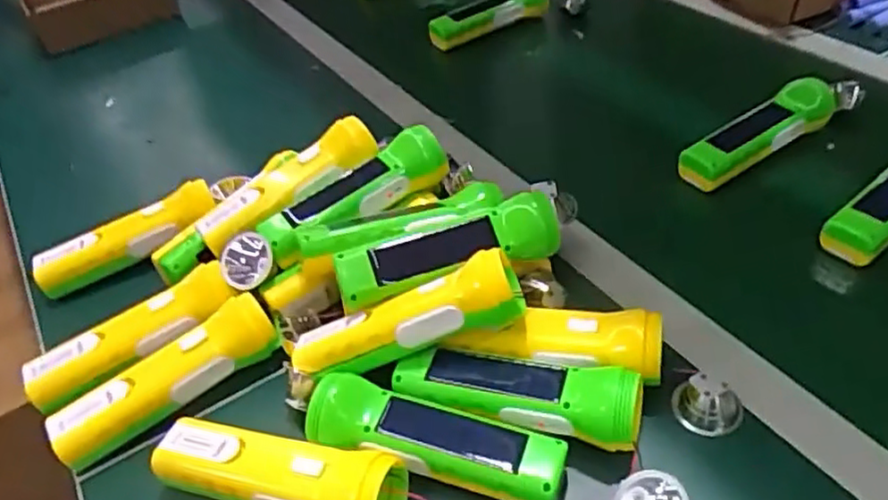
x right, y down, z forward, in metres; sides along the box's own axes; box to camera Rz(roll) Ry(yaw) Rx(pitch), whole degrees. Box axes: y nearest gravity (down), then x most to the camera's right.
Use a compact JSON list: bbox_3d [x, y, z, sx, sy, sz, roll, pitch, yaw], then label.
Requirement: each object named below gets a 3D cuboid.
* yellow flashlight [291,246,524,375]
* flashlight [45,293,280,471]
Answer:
[{"bbox_3d":[-0.027,0.053,0.490,0.162,0.041,0.046,-21,38,9],"label":"yellow flashlight"},{"bbox_3d":[-0.204,0.094,0.512,0.166,0.043,0.045,-26,43,-23],"label":"flashlight"}]

